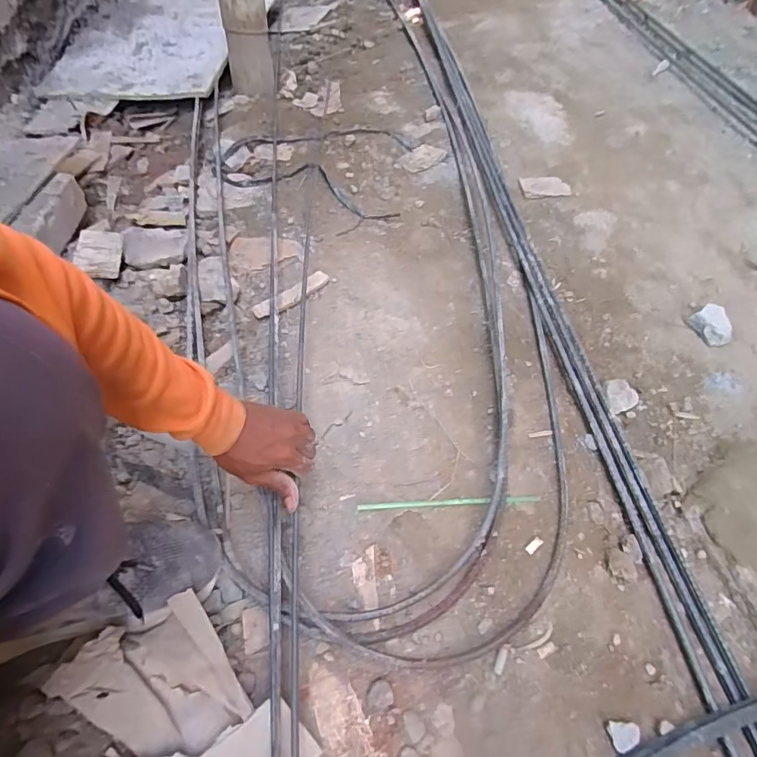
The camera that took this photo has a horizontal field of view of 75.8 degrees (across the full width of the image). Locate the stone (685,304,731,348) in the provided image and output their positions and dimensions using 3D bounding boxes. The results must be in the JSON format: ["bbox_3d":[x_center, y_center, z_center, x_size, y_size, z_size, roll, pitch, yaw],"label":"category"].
[{"bbox_3d":[0.557,-0.087,0.807,0.056,0.031,0.063,-19,54,-12],"label":"stone"}]

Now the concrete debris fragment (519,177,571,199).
[{"bbox_3d":[0.365,-0.422,1.066,0.106,0.005,0.071,-4,52,-2],"label":"concrete debris fragment"}]

